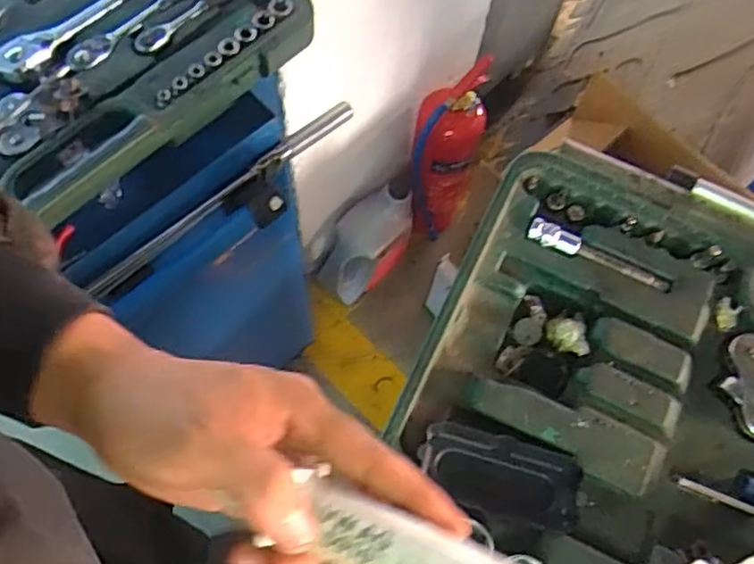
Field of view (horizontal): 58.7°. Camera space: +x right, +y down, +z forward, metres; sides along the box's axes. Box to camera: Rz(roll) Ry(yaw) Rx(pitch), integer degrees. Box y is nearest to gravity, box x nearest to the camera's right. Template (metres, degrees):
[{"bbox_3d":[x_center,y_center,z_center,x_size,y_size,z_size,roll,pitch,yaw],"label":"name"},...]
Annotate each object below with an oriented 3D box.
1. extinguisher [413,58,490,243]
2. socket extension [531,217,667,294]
[{"bbox_3d":[0.138,-0.250,1.456,0.126,0.482,0.184,15,67,4],"label":"extinguisher"},{"bbox_3d":[0.173,-0.022,0.521,0.115,0.013,0.018,20,67,6],"label":"socket extension"}]

